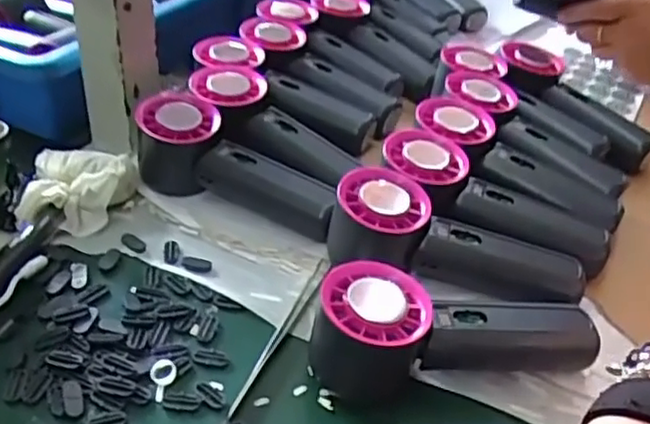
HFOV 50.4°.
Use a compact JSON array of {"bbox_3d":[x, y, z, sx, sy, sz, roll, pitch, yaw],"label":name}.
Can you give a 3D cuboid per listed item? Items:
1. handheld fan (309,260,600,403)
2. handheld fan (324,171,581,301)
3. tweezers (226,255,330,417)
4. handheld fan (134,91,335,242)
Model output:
[{"bbox_3d":[0.070,0.064,0.373,0.152,0.055,0.053,-2,38,-12],"label":"handheld fan"},{"bbox_3d":[0.080,0.019,0.429,0.152,0.058,0.047,10,37,4],"label":"handheld fan"},{"bbox_3d":[-0.022,0.066,0.394,0.007,0.009,0.130,17,38,13],"label":"tweezers"},{"bbox_3d":[-0.059,-0.033,0.483,0.147,0.056,0.054,17,38,13],"label":"handheld fan"}]

